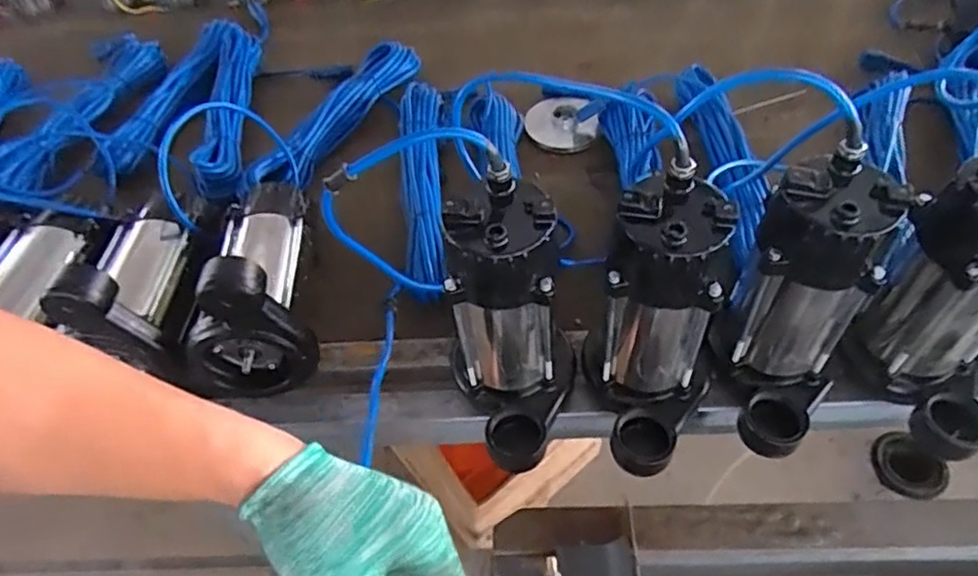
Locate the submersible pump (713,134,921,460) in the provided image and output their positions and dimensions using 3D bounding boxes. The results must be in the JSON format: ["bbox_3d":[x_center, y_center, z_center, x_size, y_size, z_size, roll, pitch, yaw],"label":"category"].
[{"bbox_3d":[0.258,0.029,0.553,0.109,0.245,0.138,26,59,23],"label":"submersible pump"}]

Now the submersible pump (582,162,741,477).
[{"bbox_3d":[0.134,0.043,0.548,0.112,0.242,0.144,17,55,17],"label":"submersible pump"}]

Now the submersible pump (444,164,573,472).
[{"bbox_3d":[0.020,0.040,0.553,0.099,0.233,0.142,-7,52,-1],"label":"submersible pump"}]

